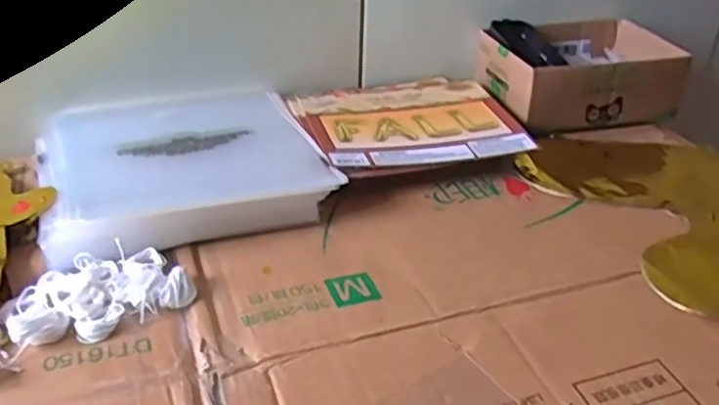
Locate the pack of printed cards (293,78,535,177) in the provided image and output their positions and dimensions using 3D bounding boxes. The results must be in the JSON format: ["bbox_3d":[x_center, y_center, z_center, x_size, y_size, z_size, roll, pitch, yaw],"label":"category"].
[{"bbox_3d":[0.046,-0.074,0.685,0.197,0.026,0.176,-8,35,-15],"label":"pack of printed cards"}]

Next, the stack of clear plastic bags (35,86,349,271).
[{"bbox_3d":[-0.156,-0.042,0.625,0.226,0.034,0.242,-11,36,-19],"label":"stack of clear plastic bags"}]

